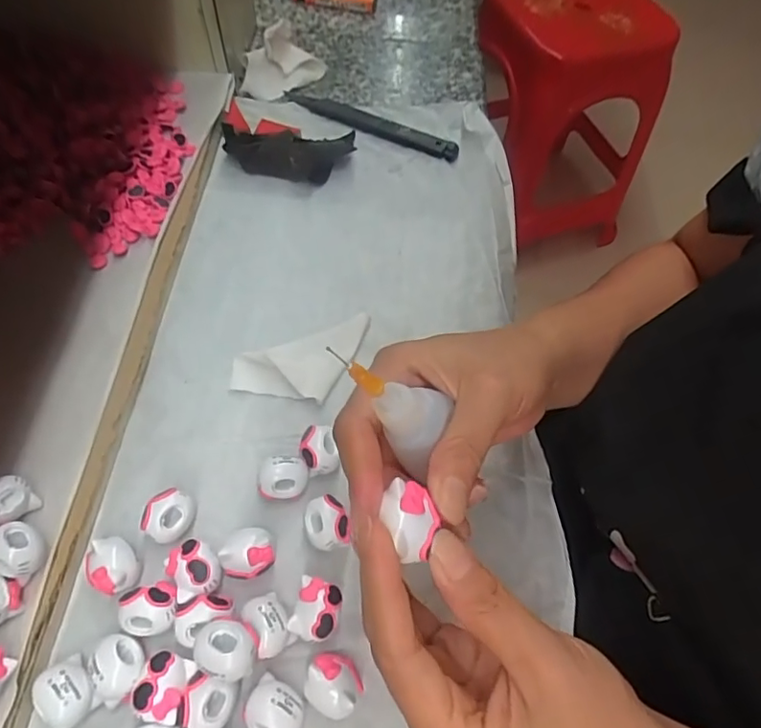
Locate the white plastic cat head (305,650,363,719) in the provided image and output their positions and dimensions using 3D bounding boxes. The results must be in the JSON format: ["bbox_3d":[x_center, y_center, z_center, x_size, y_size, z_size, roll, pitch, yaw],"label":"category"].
[{"bbox_3d":[-0.020,0.138,0.240,0.023,0.017,0.022,1,60,-2],"label":"white plastic cat head"}]

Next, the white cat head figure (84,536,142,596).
[{"bbox_3d":[-0.123,0.094,0.259,0.020,0.018,0.024,-27,65,-17],"label":"white cat head figure"}]

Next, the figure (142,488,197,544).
[{"bbox_3d":[-0.103,0.075,0.272,0.021,0.019,0.024,14,60,5],"label":"figure"}]

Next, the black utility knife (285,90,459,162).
[{"bbox_3d":[-0.008,-0.185,0.429,0.143,0.006,0.022,20,61,9],"label":"black utility knife"}]

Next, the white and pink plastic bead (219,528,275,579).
[{"bbox_3d":[-0.063,0.091,0.266,0.023,0.019,0.022,1,60,-2],"label":"white and pink plastic bead"}]

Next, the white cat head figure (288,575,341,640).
[{"bbox_3d":[-0.029,0.112,0.254,0.020,0.019,0.025,14,60,5],"label":"white cat head figure"}]

